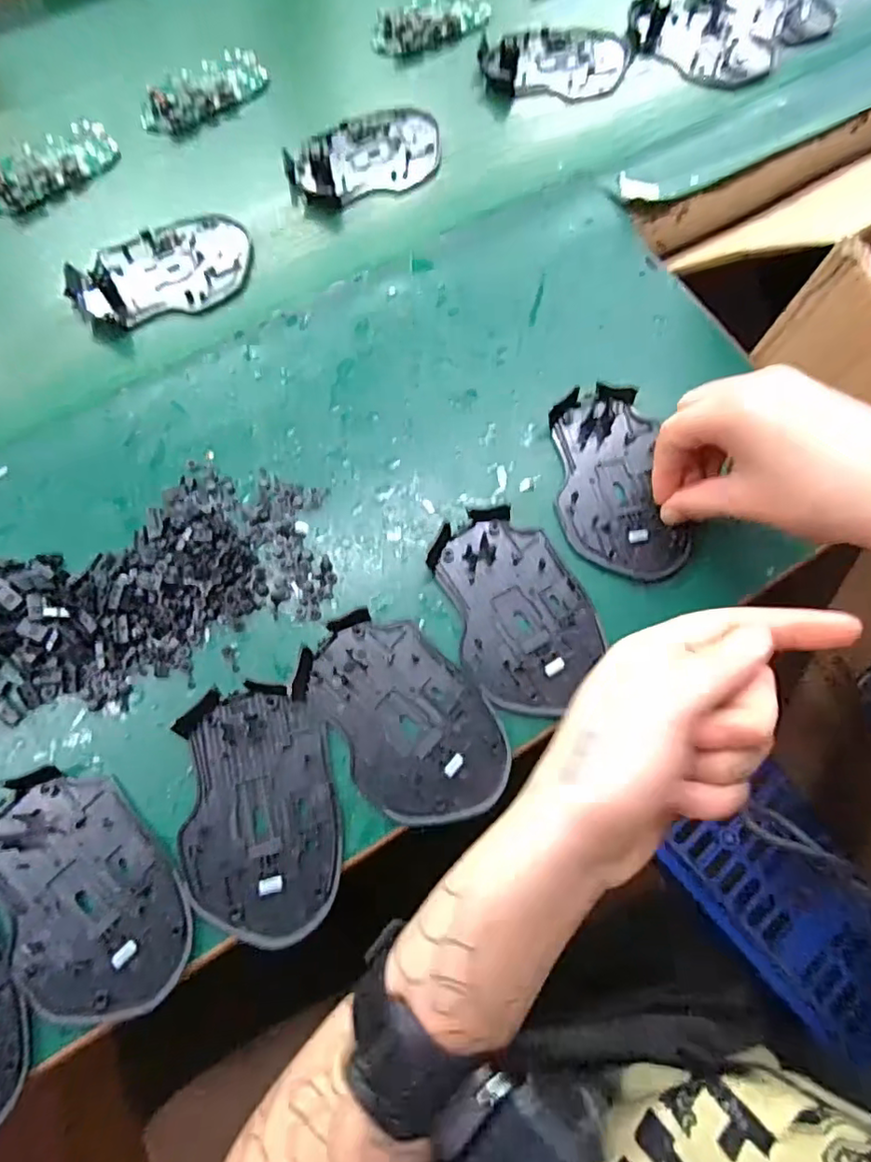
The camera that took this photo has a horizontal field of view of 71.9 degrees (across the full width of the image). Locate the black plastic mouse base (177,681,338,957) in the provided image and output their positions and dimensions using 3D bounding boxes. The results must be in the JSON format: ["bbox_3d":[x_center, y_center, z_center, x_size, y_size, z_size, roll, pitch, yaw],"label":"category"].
[{"bbox_3d":[-0.084,0.109,0.287,0.070,0.009,0.113,-11,72,-4],"label":"black plastic mouse base"}]

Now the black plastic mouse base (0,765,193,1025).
[{"bbox_3d":[-0.162,0.141,0.271,0.072,0.011,0.113,-36,75,-12],"label":"black plastic mouse base"}]

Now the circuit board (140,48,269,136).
[{"bbox_3d":[-0.171,-0.363,0.444,0.100,0.012,0.042,-43,77,-13],"label":"circuit board"}]

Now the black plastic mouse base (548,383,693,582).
[{"bbox_3d":[0.102,-0.057,0.343,0.064,0.010,0.115,-9,74,-3],"label":"black plastic mouse base"}]

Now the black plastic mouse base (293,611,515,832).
[{"bbox_3d":[-0.016,0.067,0.300,0.071,0.009,0.112,-36,75,-12],"label":"black plastic mouse base"}]

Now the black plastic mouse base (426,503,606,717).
[{"bbox_3d":[0.044,0.013,0.319,0.072,0.009,0.109,-18,72,-6],"label":"black plastic mouse base"}]

